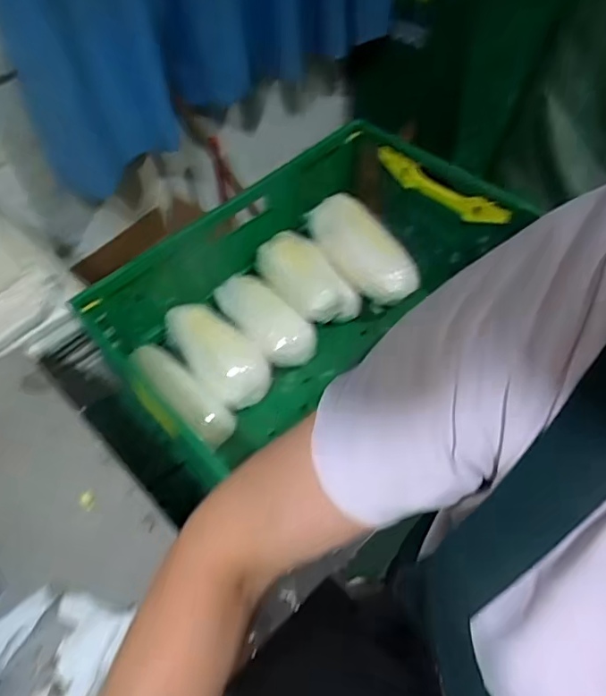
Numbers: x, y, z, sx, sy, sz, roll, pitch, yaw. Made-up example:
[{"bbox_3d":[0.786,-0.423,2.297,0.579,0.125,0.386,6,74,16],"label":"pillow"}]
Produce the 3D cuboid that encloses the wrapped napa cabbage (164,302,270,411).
[{"bbox_3d":[-0.142,0.005,0.865,0.098,0.089,0.171,-37,59,-20],"label":"wrapped napa cabbage"}]

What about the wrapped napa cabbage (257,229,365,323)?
[{"bbox_3d":[0.006,-0.116,0.915,0.108,0.098,0.170,-40,60,-22],"label":"wrapped napa cabbage"}]

